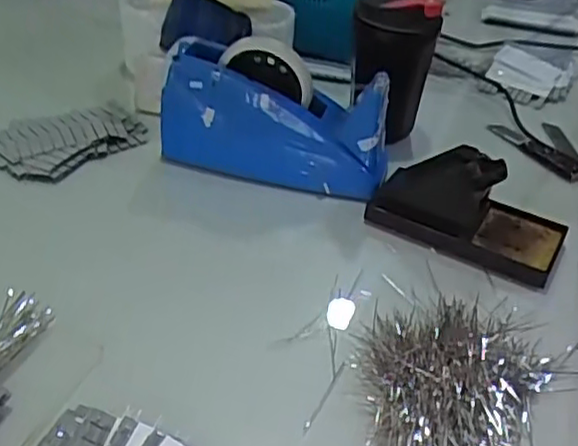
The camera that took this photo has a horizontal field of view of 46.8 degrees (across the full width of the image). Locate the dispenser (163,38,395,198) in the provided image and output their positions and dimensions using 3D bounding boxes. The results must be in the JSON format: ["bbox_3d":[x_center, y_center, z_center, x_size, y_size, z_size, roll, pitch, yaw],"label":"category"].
[{"bbox_3d":[-0.012,-0.099,0.621,0.211,0.117,0.069,10,38,5],"label":"dispenser"}]

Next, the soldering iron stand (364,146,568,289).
[{"bbox_3d":[0.156,-0.020,0.571,0.161,0.072,0.075,21,41,19],"label":"soldering iron stand"}]

